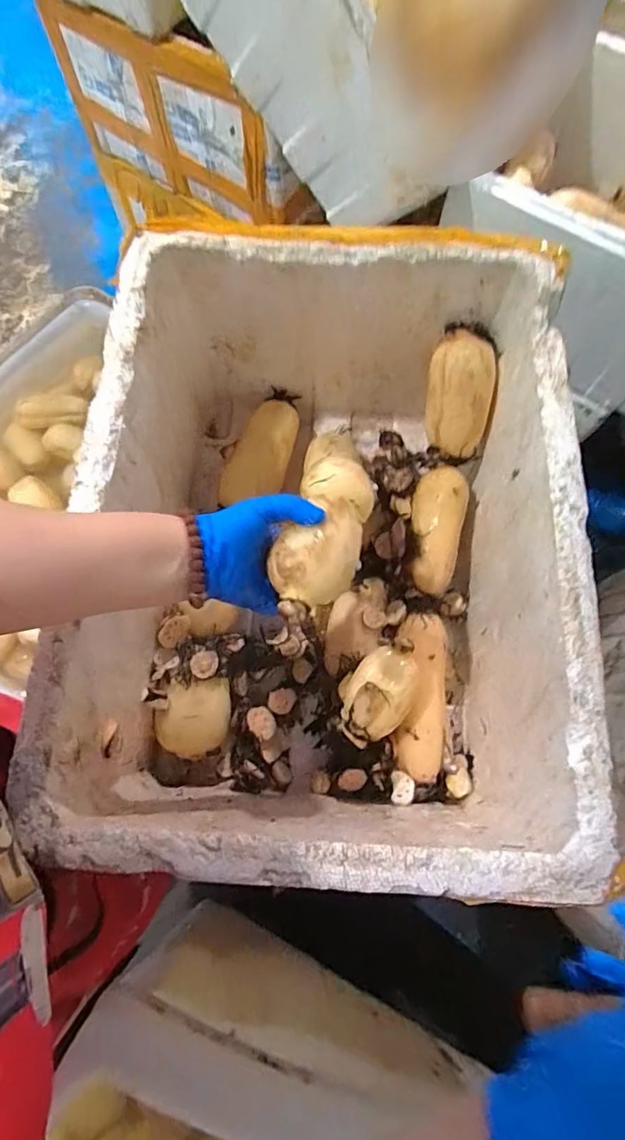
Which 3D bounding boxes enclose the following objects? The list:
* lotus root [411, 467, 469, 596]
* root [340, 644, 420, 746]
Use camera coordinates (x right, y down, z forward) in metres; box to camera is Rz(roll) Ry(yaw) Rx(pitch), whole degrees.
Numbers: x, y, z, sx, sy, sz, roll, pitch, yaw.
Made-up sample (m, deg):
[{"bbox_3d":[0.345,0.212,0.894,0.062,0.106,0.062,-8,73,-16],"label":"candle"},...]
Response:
[{"bbox_3d":[0.159,-0.048,0.635,0.067,0.050,0.152,0,80,29],"label":"lotus root"},{"bbox_3d":[0.068,0.135,0.554,0.075,0.063,0.106,32,74,10],"label":"root"}]

